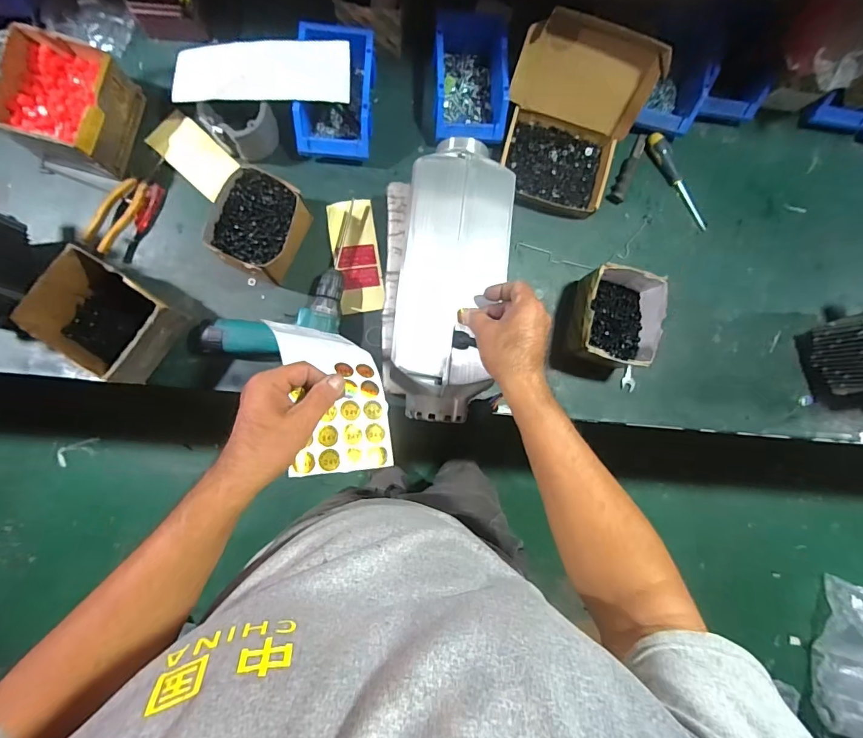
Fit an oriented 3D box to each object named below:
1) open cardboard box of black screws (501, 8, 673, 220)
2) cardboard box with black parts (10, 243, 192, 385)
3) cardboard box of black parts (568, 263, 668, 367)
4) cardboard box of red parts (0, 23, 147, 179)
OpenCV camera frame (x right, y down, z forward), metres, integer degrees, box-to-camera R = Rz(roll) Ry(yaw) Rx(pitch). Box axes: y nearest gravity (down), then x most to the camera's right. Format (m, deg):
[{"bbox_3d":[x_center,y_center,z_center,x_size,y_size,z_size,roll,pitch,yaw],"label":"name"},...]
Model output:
[{"bbox_3d":[0.219,-0.386,0.699,0.195,0.152,0.215,11,85,-4],"label":"open cardboard box of black screws"},{"bbox_3d":[-0.468,-0.072,0.642,0.150,0.109,0.136,33,84,-2],"label":"cardboard box with black parts"},{"bbox_3d":[0.294,-0.082,0.717,0.120,0.097,0.149,10,85,-4],"label":"cardboard box of black parts"},{"bbox_3d":[-0.540,-0.393,0.659,0.141,0.091,0.151,15,85,-4],"label":"cardboard box of red parts"}]

